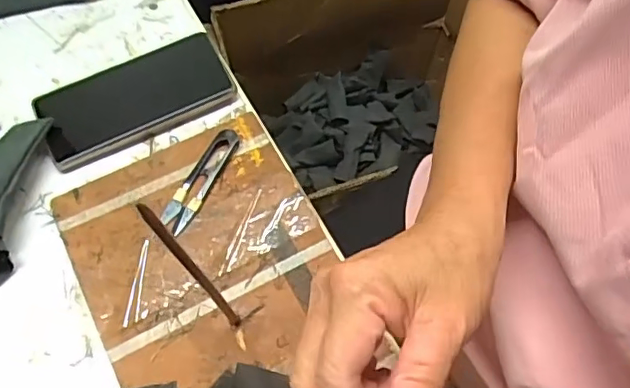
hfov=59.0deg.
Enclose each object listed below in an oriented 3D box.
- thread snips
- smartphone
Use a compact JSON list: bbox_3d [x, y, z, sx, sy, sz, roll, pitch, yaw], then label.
[{"bbox_3d":[-0.089,-0.013,0.436,0.022,0.010,0.091,25,70,10],"label":"thread snips"},{"bbox_3d":[-0.151,-0.082,0.470,0.154,0.010,0.074,-26,70,-10],"label":"smartphone"}]

